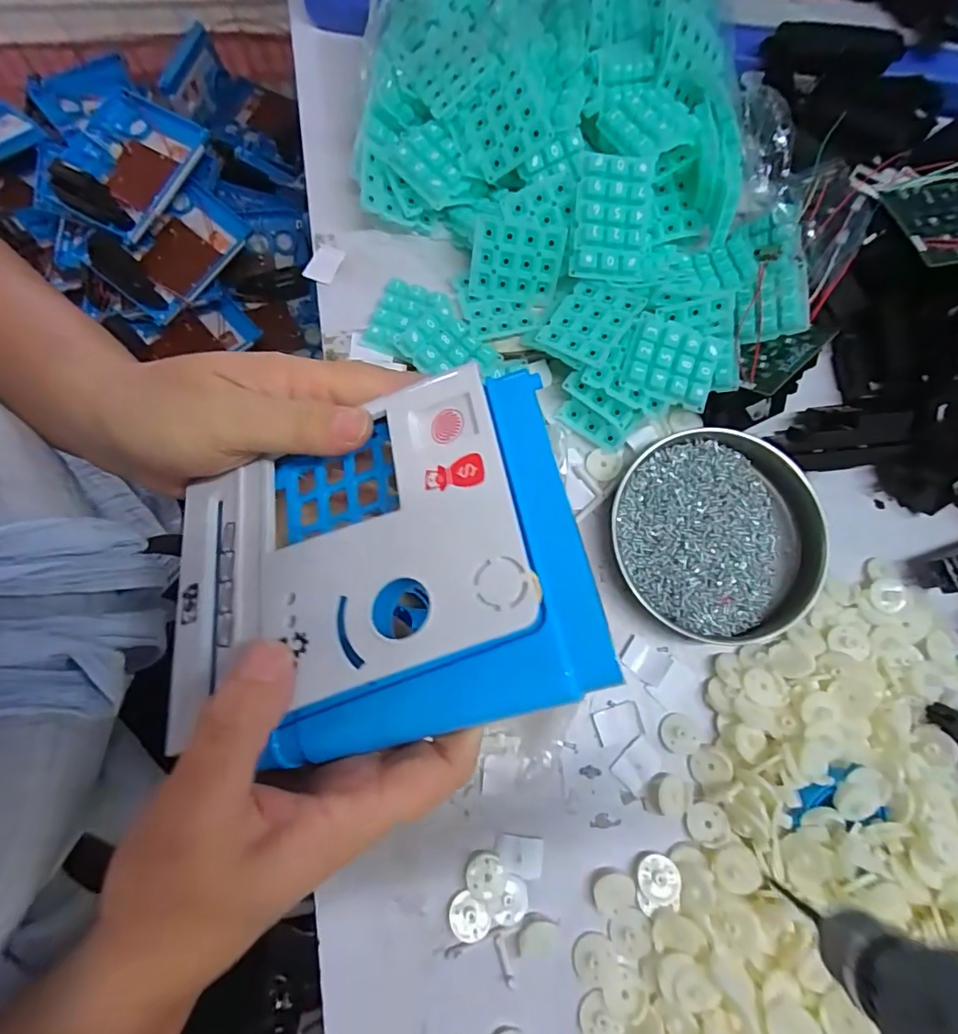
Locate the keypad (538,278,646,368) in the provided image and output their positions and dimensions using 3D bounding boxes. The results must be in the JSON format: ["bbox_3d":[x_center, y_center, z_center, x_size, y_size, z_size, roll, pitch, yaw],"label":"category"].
[{"bbox_3d":[0.073,-0.131,0.345,0.048,0.006,0.056,35,81,23],"label":"keypad"}]

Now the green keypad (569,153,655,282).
[{"bbox_3d":[0.087,-0.195,0.338,0.049,0.013,0.074,4,101,-5],"label":"green keypad"}]

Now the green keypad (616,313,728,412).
[{"bbox_3d":[0.127,-0.101,0.340,0.060,0.010,0.050,17,89,-3],"label":"green keypad"}]

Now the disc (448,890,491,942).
[{"bbox_3d":[-0.005,0.220,0.286,0.023,0.006,0.021,1,76,-3],"label":"disc"}]

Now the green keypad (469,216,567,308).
[{"bbox_3d":[0.025,-0.172,0.353,0.059,0.049,0.004,8,37,-2],"label":"green keypad"}]

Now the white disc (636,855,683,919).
[{"bbox_3d":[0.101,0.208,0.293,0.022,0.008,0.028,3,75,-3],"label":"white disc"}]

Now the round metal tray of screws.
[{"bbox_3d":[0.158,0.011,0.345,0.139,0.025,0.133,0,77,0],"label":"round metal tray of screws"}]

